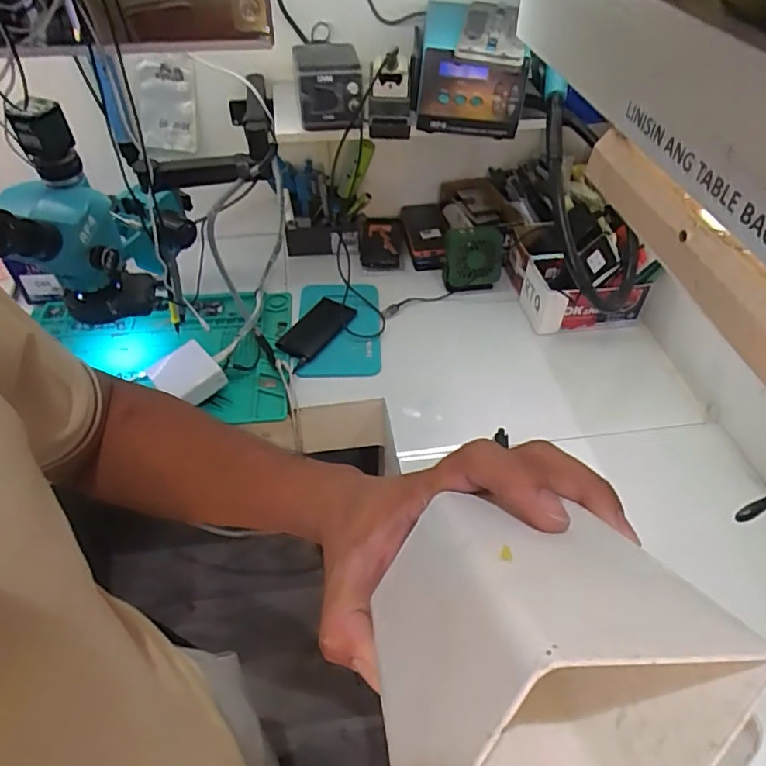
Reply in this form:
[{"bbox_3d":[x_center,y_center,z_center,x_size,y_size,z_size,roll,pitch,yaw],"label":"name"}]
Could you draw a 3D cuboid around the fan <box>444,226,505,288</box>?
[{"bbox_3d":[0.167,-0.227,1.030,0.107,0.117,0.077,5,48,5],"label":"fan"}]

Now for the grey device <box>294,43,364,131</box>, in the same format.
[{"bbox_3d":[-0.081,-0.430,0.811,0.097,0.096,0.076,-8,48,-7],"label":"grey device"}]

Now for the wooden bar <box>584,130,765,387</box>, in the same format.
[{"bbox_3d":[0.224,-0.093,0.394,0.027,0.044,0.319,-9,48,-8],"label":"wooden bar"}]

